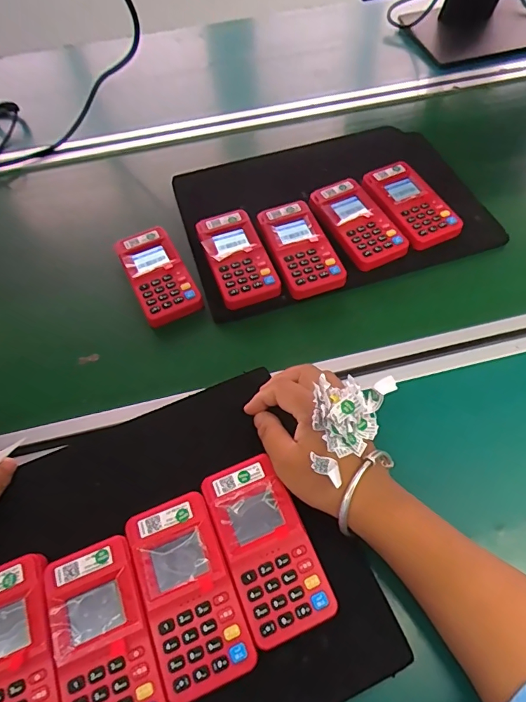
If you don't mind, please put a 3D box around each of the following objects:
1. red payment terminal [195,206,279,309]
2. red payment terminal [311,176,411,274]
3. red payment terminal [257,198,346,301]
[{"bbox_3d":[-0.030,-0.101,0.475,0.059,0.028,0.119,-19,58,-8],"label":"red payment terminal"},{"bbox_3d":[0.104,-0.143,0.497,0.067,0.027,0.118,-24,59,-11],"label":"red payment terminal"},{"bbox_3d":[0.038,-0.114,0.481,0.059,0.026,0.124,-18,58,-7],"label":"red payment terminal"}]

